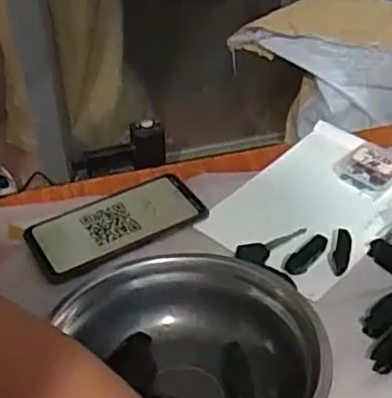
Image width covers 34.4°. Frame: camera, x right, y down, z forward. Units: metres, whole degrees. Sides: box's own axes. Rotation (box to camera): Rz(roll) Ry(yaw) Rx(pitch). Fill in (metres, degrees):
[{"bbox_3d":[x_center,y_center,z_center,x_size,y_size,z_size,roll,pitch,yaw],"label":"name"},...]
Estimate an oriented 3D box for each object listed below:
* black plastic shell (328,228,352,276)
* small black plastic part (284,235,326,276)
[{"bbox_3d":[0.134,0.049,0.585,0.019,0.015,0.052,11,41,14],"label":"black plastic shell"},{"bbox_3d":[0.104,0.051,0.592,0.022,0.008,0.052,30,49,31],"label":"small black plastic part"}]

